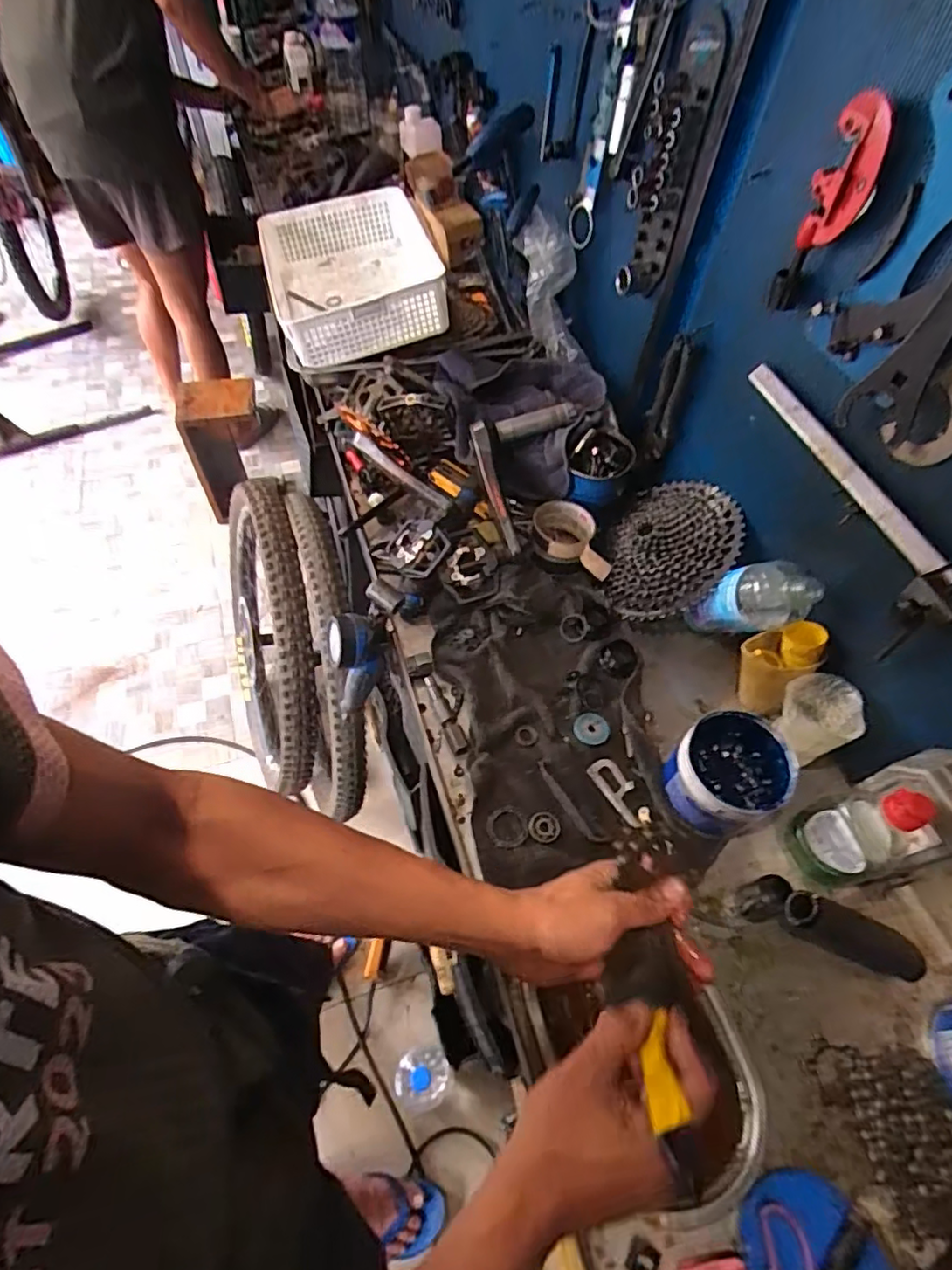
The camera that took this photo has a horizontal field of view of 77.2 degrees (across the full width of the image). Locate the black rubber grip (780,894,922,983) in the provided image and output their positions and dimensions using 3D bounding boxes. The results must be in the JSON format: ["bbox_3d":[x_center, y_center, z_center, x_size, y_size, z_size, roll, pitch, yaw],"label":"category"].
[{"bbox_3d":[0.335,0.265,0.520,0.143,0.029,0.039,27,54,-15],"label":"black rubber grip"}]

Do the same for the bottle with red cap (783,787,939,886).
[{"bbox_3d":[0.346,0.178,0.541,0.046,0.165,0.075,-19,59,-16],"label":"bottle with red cap"}]

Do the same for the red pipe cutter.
[{"bbox_3d":[0.297,-0.349,0.499,0.023,0.153,0.052,-27,61,-18],"label":"red pipe cutter"}]

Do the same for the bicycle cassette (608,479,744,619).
[{"bbox_3d":[0.231,-0.115,0.731,0.171,0.051,0.194,1,65,38],"label":"bicycle cassette"}]

